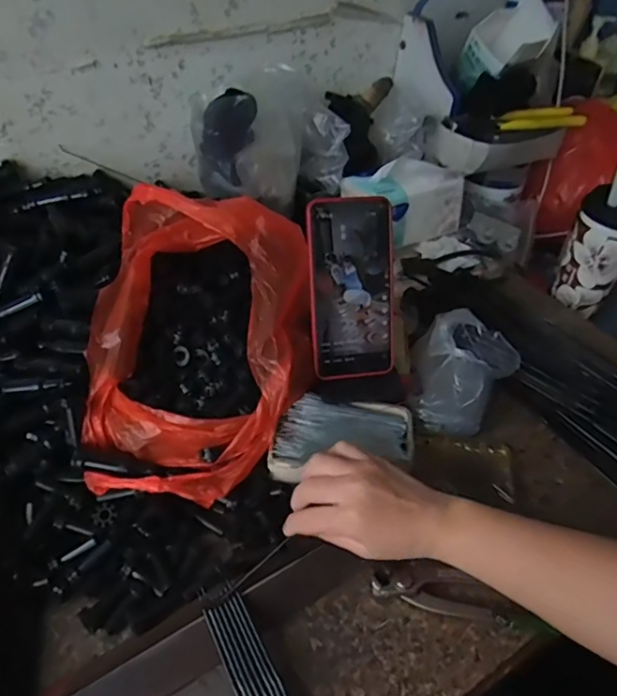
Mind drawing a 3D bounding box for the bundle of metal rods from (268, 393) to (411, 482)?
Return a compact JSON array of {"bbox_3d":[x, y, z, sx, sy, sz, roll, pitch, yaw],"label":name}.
[{"bbox_3d":[0.032,0.081,0.497,0.129,0.018,0.079,1,44,-4],"label":"bundle of metal rods"}]

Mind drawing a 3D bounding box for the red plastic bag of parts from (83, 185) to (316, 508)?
[{"bbox_3d":[-0.092,-0.017,0.487,0.192,0.139,0.259,3,44,-2],"label":"red plastic bag of parts"}]

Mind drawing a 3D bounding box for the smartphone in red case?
[{"bbox_3d":[0.041,-0.053,0.497,0.077,0.161,0.011,-7,15,-12],"label":"smartphone in red case"}]

